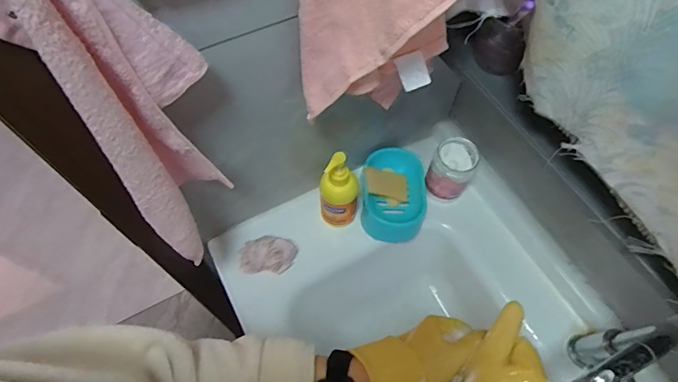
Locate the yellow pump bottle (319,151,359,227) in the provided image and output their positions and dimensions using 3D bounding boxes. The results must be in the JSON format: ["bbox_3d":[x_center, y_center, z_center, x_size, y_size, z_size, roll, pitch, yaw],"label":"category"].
[{"bbox_3d":[0.000,0.004,0.673,0.050,0.163,0.049,0,61,-1],"label":"yellow pump bottle"}]

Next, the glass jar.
[{"bbox_3d":[0.196,-0.036,0.737,0.071,0.105,0.078,0,61,-1],"label":"glass jar"}]

